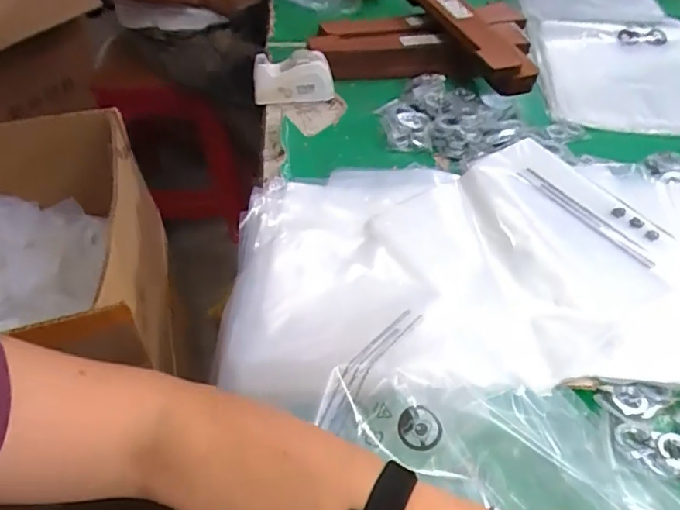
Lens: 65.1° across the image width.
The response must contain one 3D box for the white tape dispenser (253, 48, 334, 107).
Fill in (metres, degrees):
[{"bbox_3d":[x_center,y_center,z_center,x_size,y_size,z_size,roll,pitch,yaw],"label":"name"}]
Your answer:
[{"bbox_3d":[-0.071,-0.262,0.797,0.118,0.066,0.048,-7,46,-7],"label":"white tape dispenser"}]

